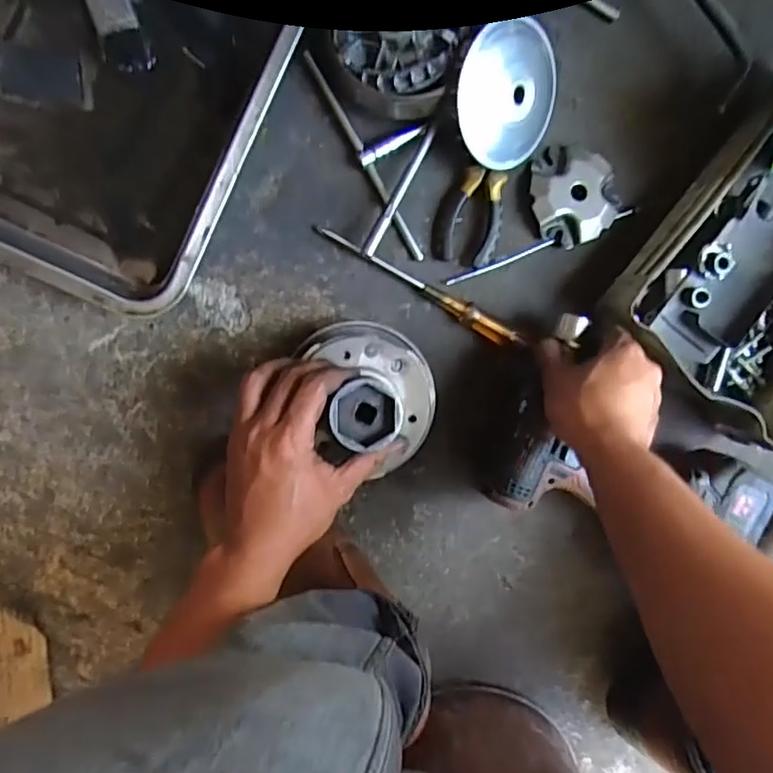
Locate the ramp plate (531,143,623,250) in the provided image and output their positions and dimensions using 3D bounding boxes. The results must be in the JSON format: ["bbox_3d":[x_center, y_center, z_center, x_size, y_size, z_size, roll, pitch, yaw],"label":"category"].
[{"bbox_3d":[0.173,-0.173,0.534,0.081,0.017,0.085,-1,95,-6],"label":"ramp plate"}]

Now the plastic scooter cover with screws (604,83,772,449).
[{"bbox_3d":[0.355,-0.113,0.531,0.209,0.076,0.291,40,90,-8],"label":"plastic scooter cover with screws"}]

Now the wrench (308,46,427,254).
[{"bbox_3d":[0.003,-0.211,0.514,0.059,0.022,0.193,-29,97,-3],"label":"wrench"}]

